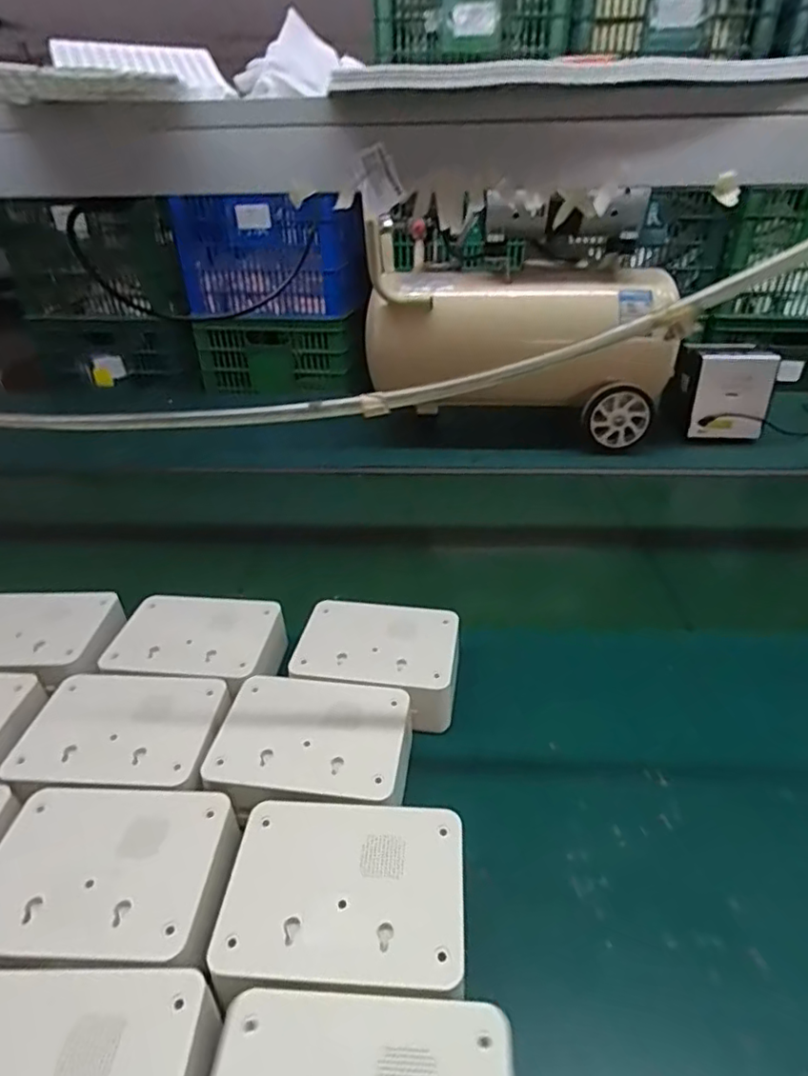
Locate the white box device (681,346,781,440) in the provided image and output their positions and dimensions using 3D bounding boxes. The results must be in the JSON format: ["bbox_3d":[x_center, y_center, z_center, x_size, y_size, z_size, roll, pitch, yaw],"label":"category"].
[{"bbox_3d":[0.552,-0.252,1.036,0.146,0.149,0.084,4,32,9],"label":"white box device"}]

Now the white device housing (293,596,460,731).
[{"bbox_3d":[-0.022,0.110,0.542,0.146,0.045,0.107,5,32,11],"label":"white device housing"}]

